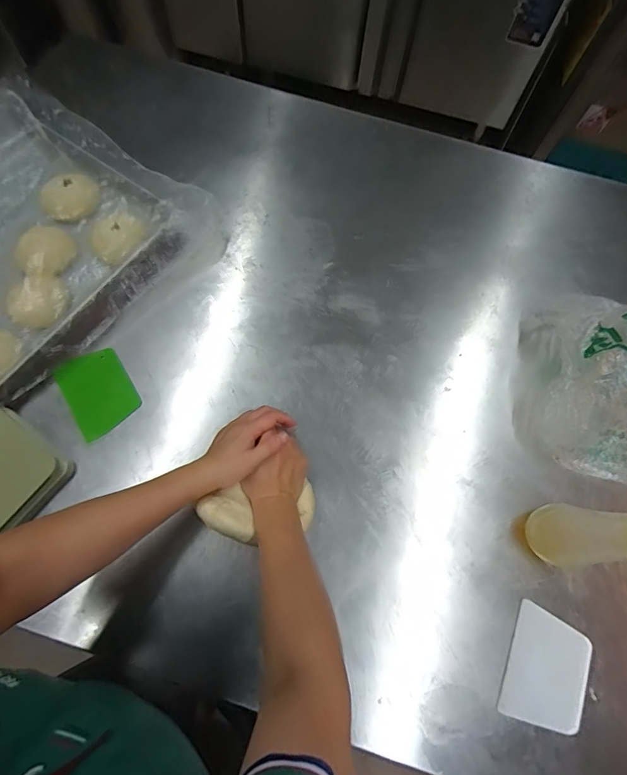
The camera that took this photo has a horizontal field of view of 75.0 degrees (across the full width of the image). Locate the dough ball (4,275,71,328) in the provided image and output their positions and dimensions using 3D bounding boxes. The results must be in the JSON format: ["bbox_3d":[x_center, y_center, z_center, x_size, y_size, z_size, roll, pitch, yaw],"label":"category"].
[{"bbox_3d":[-0.415,-0.130,0.618,0.083,0.028,0.089,1,70,-2],"label":"dough ball"}]

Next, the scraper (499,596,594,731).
[{"bbox_3d":[0.293,0.354,0.513,0.091,0.004,0.128,21,70,13],"label":"scraper"}]

